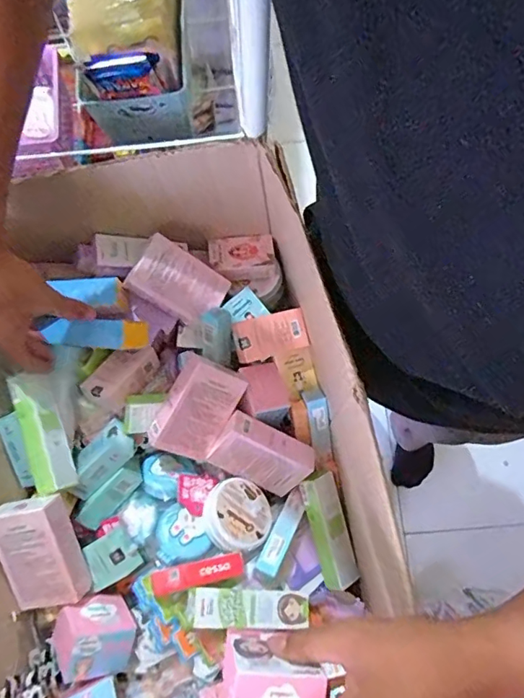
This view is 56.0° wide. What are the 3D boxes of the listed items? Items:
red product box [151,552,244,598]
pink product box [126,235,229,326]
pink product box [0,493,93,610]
[{"bbox_3d":[-0.066,0.234,0.515,0.093,0.024,0.024,-8,73,-15],"label":"red product box"},{"bbox_3d":[-0.097,-0.078,0.574,0.105,0.028,0.072,34,71,-26],"label":"pink product box"},{"bbox_3d":[-0.224,0.206,0.495,0.074,0.031,0.109,-15,97,5],"label":"pink product box"}]

